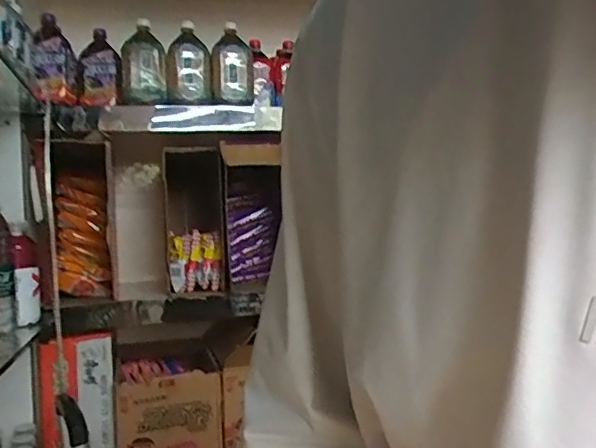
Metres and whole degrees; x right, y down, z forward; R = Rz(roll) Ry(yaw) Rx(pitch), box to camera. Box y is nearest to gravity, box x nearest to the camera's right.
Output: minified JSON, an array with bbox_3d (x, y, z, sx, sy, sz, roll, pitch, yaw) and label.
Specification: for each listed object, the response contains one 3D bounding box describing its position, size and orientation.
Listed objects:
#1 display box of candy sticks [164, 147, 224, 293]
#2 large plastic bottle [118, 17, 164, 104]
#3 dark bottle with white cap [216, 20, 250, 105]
[{"bbox_3d":[-0.231,-0.005,1.271,0.130,0.314,0.125,-3,0,-10],"label":"display box of candy sticks"},{"bbox_3d":[-0.354,-0.362,1.265,0.094,0.183,0.070,-3,0,-20],"label":"large plastic bottle"},{"bbox_3d":[-0.152,-0.380,1.321,0.073,0.197,0.069,-3,0,-5],"label":"dark bottle with white cap"}]

